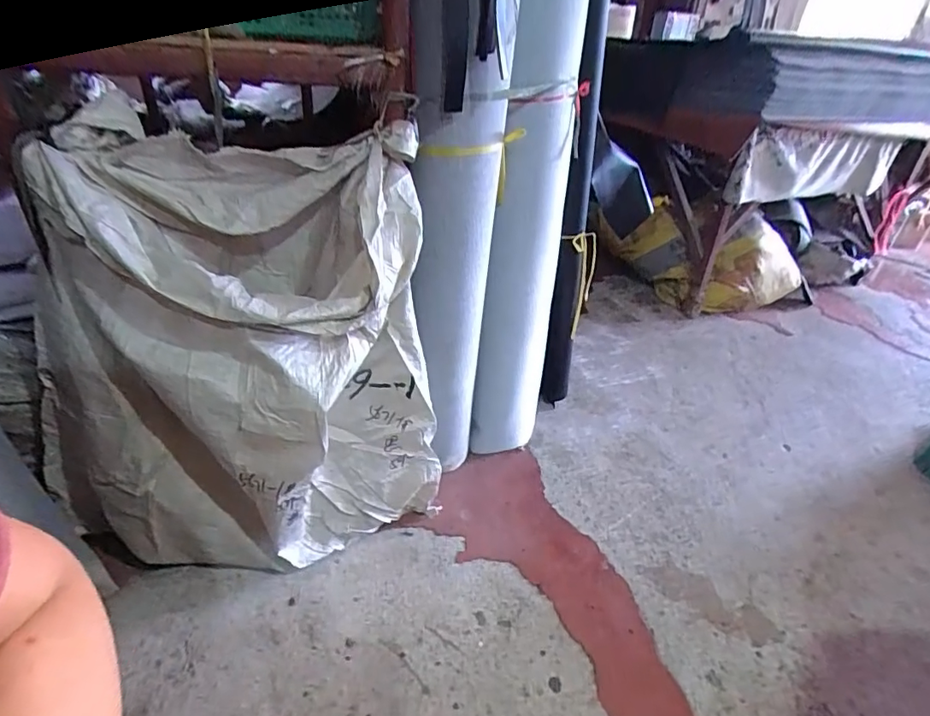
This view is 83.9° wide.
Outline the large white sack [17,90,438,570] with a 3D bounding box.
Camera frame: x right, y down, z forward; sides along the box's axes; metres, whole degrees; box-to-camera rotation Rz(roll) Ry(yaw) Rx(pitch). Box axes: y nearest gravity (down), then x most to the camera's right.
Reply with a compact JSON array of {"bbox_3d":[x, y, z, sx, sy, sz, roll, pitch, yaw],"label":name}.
[{"bbox_3d":[-0.406,0.025,1.007,0.692,0.793,0.354,7,33,3],"label":"large white sack"}]

